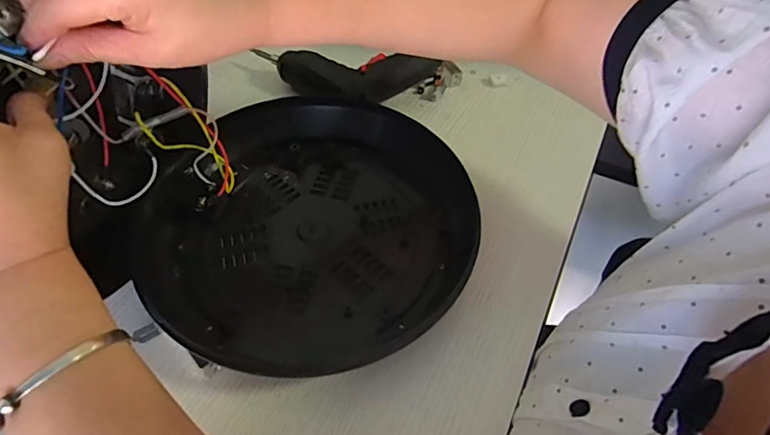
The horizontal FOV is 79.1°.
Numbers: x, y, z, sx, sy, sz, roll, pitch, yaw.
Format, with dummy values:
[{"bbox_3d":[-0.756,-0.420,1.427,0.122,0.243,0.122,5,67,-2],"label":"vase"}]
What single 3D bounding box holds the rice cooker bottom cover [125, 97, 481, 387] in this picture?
[{"bbox_3d":[-0.053,0.001,0.369,0.236,0.046,0.251,17,55,11],"label":"rice cooker bottom cover"}]

